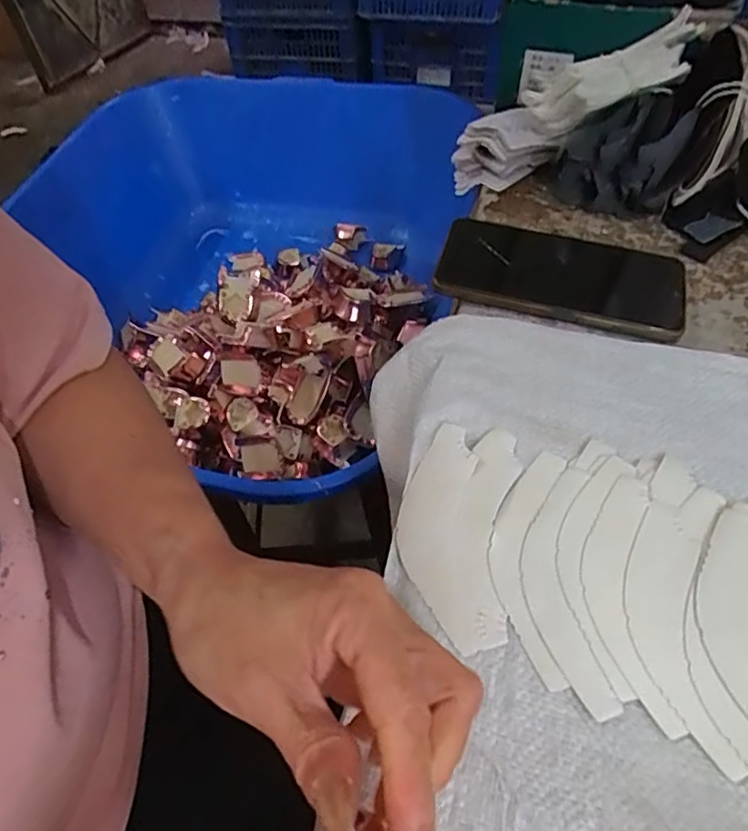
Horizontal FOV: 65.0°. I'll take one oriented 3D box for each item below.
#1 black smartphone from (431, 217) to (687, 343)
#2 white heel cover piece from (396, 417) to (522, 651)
[{"bbox_3d":[0.126,-0.097,0.400,0.160,0.011,0.085,13,55,11],"label":"black smartphone"},{"bbox_3d":[0.042,0.056,0.299,0.056,0.009,0.115,9,57,9],"label":"white heel cover piece"}]

